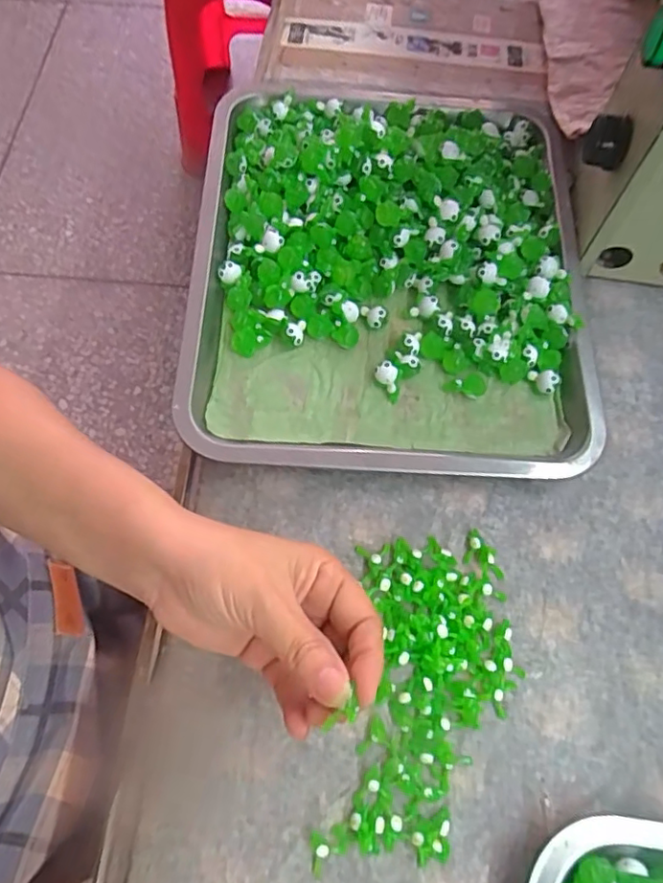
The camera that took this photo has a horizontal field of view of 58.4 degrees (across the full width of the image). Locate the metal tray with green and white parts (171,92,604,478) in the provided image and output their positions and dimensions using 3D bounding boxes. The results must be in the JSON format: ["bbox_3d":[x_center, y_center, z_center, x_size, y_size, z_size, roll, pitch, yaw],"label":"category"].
[{"bbox_3d":[0.040,-0.132,0.415,0.264,0.048,0.325,1,66,0],"label":"metal tray with green and white parts"}]

